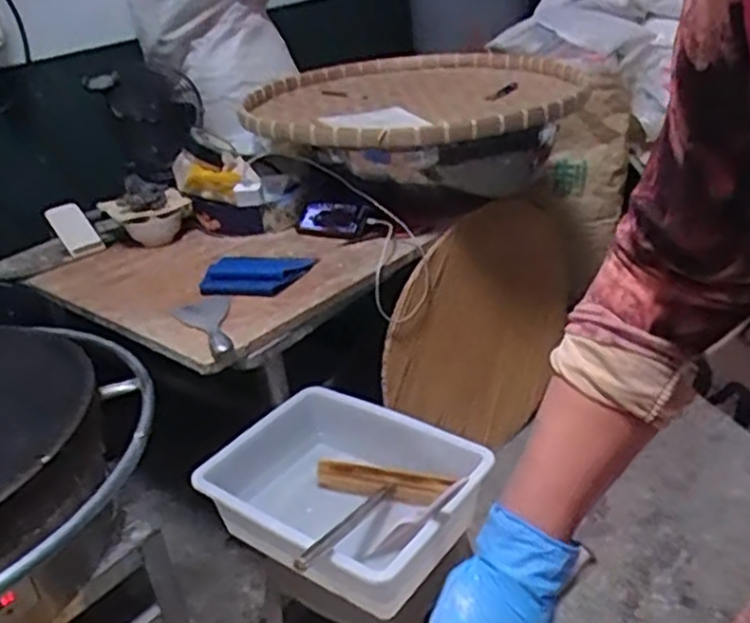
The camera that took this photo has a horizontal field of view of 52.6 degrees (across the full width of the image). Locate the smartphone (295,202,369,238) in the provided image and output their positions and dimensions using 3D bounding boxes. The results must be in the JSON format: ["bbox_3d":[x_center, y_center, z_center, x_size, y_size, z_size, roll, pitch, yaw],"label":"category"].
[{"bbox_3d":[-0.082,-0.186,1.504,0.146,0.016,0.087,8,64,19],"label":"smartphone"}]

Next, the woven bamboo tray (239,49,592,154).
[{"bbox_3d":[0.088,-0.449,1.632,0.690,0.125,0.765,-2,28,8],"label":"woven bamboo tray"}]

